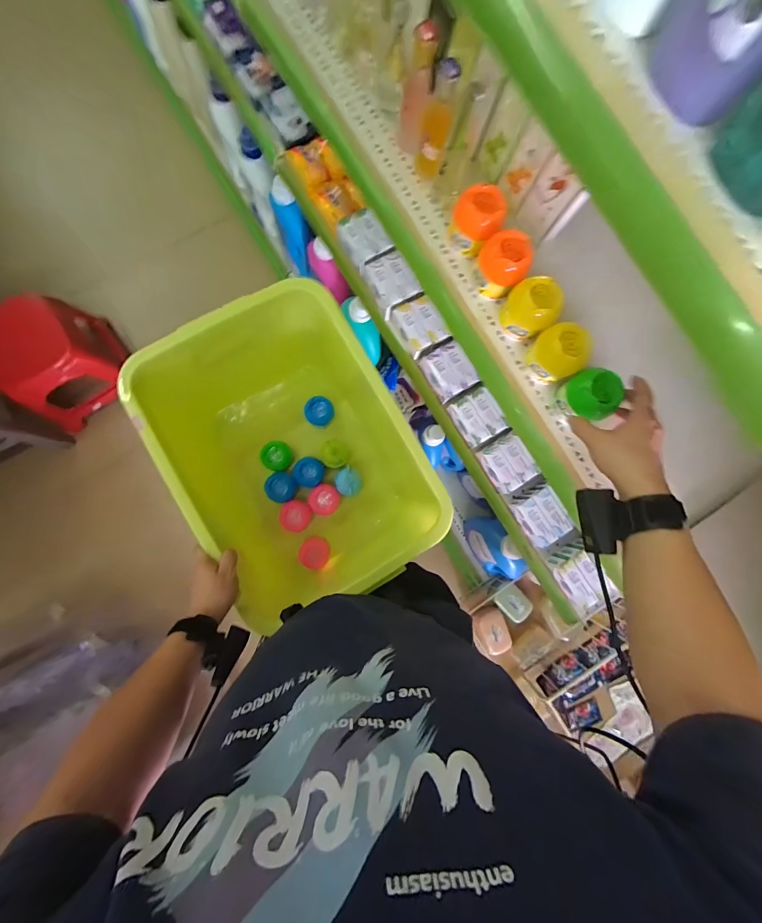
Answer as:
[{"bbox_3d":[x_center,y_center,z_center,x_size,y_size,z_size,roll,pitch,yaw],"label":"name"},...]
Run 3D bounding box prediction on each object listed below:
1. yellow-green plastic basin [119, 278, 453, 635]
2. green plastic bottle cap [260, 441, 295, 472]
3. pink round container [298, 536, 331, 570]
[{"bbox_3d":[-0.172,0.005,0.721,0.402,0.302,0.486,-27,87,-7],"label":"yellow-green plastic basin"},{"bbox_3d":[-0.230,-0.011,0.811,0.068,0.038,0.063,1,84,-5],"label":"green plastic bottle cap"},{"bbox_3d":[-0.143,0.197,0.792,0.063,0.031,0.064,8,83,-4],"label":"pink round container"}]

